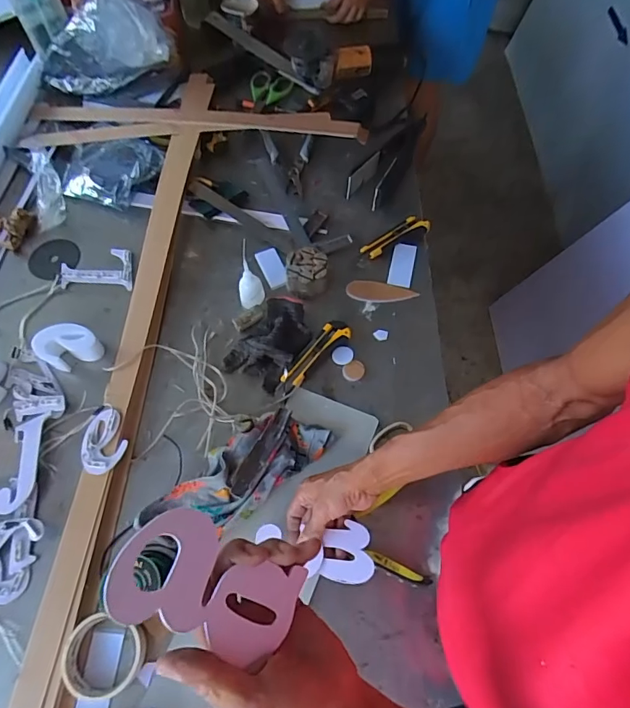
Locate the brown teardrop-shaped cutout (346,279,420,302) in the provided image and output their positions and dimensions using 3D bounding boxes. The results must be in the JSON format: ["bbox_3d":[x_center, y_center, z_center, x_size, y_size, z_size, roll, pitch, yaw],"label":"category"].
[{"bbox_3d":[0.115,-0.106,0.794,0.118,0.005,0.040,9,64,5],"label":"brown teardrop-shaped cutout"}]

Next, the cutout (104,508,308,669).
[{"bbox_3d":[-0.065,0.149,0.297,0.123,0.004,0.067,37,53,-19],"label":"cutout"}]

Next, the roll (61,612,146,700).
[{"bbox_3d":[-0.253,0.359,0.547,0.091,0.018,0.079,16,65,8],"label":"roll"}]

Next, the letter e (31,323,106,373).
[{"bbox_3d":[-0.395,-0.011,0.736,0.082,0.047,0.074,33,69,15],"label":"letter e"}]

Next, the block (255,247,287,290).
[{"bbox_3d":[-0.075,-0.155,0.830,0.040,0.014,0.081,-23,66,-10],"label":"block"}]

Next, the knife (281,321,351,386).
[{"bbox_3d":[0.002,-0.001,0.732,0.037,0.019,0.134,37,70,17],"label":"knife"}]

